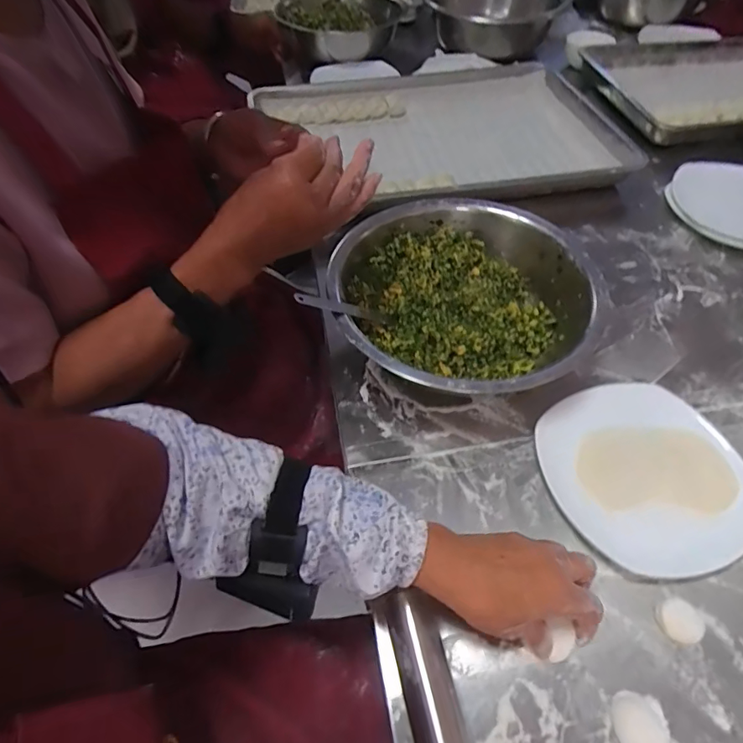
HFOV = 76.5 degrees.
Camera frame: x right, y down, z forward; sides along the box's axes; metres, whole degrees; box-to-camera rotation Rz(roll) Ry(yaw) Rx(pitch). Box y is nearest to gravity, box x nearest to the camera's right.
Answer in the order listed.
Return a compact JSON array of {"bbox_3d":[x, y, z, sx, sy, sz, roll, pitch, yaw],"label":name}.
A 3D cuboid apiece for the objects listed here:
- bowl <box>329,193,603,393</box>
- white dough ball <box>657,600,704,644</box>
[{"bbox_3d":[0.098,-0.069,0.524,0.263,0.099,0.271,-1,52,2],"label":"bowl"},{"bbox_3d":[0.239,0.194,0.365,0.027,0.014,0.030,-10,52,-5],"label":"white dough ball"}]

